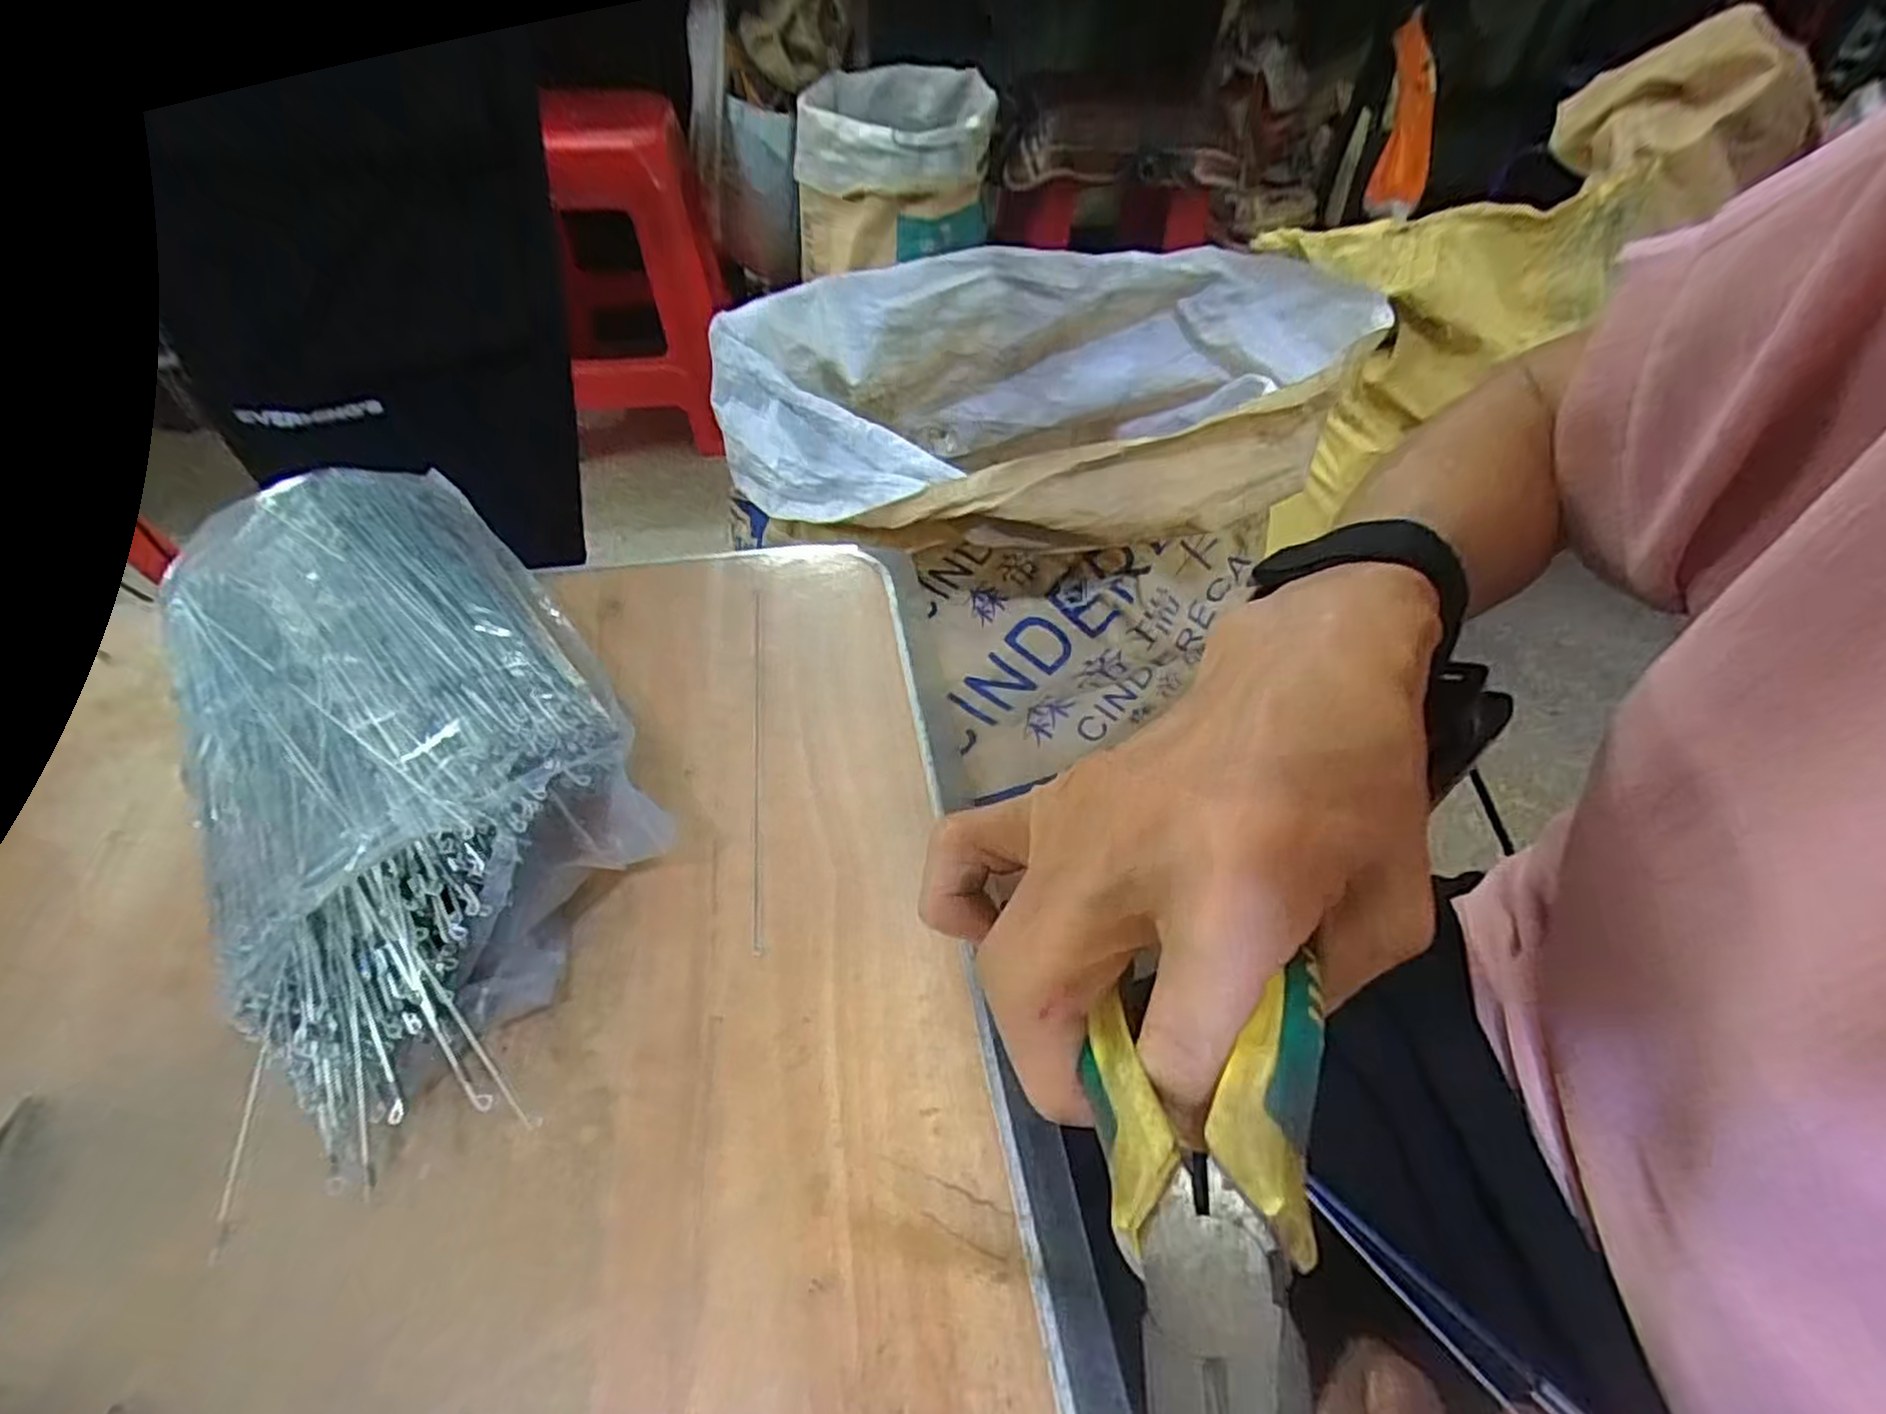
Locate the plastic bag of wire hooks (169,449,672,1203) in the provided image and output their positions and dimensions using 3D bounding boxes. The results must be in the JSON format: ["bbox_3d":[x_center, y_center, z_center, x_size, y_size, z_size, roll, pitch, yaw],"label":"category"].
[{"bbox_3d":[-0.181,0.005,0.269,0.115,0.053,0.254,-27,56,-23],"label":"plastic bag of wire hooks"}]

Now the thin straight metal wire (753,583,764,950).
[{"bbox_3d":[-0.070,0.013,0.299,0.004,0.005,0.166,-6,49,-6],"label":"thin straight metal wire"}]

